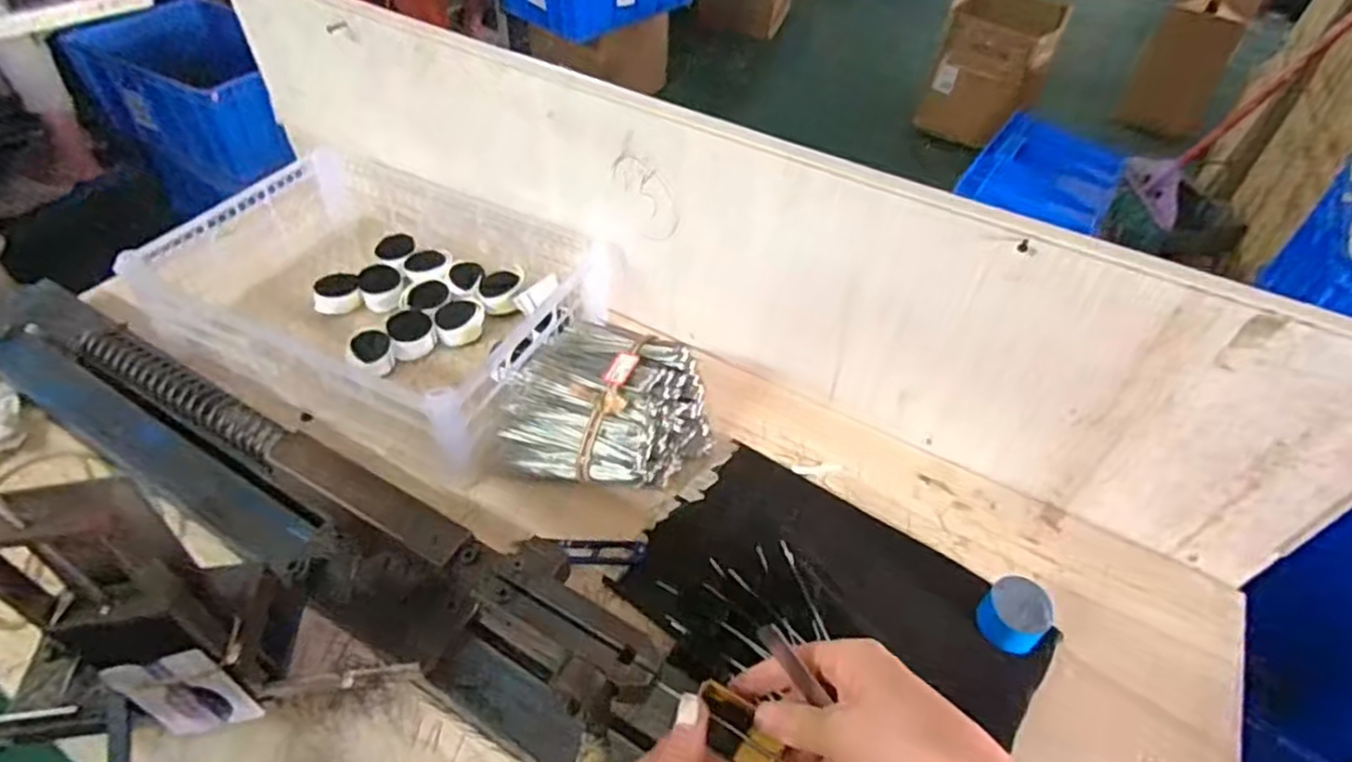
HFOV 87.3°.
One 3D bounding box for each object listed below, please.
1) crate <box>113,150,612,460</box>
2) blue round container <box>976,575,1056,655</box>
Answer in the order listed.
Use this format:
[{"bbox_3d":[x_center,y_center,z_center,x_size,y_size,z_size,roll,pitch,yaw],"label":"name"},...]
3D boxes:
[{"bbox_3d":[-0.307,-0.096,0.778,0.405,0.138,0.280,20,48,16],"label":"crate"},{"bbox_3d":[0.276,0.190,0.576,0.047,0.040,0.049,2,46,-2],"label":"blue round container"}]

